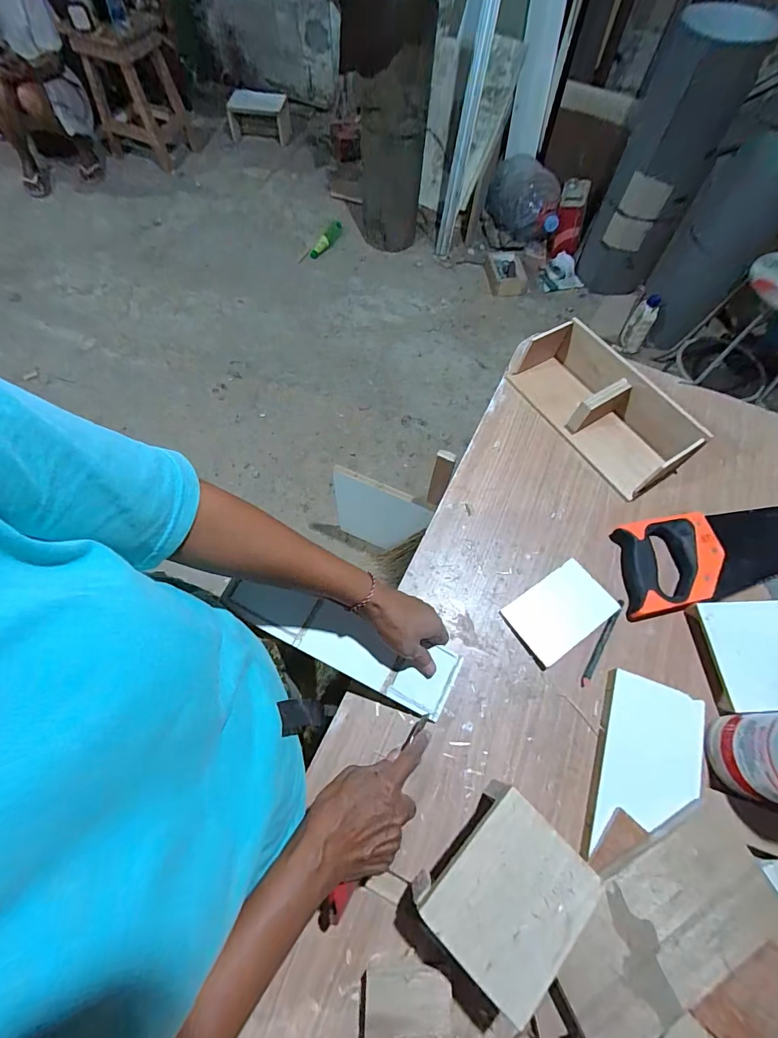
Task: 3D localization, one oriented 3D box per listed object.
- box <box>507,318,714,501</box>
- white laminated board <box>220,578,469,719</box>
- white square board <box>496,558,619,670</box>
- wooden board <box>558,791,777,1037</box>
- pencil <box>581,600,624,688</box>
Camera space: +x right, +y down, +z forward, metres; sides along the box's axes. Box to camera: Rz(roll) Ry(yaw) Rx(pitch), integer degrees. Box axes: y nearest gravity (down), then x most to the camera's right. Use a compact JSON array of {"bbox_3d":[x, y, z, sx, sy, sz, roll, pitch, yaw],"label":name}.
[{"bbox_3d":[0.302,-0.173,0.629,0.120,0.068,0.286,-29,68,-16],"label":"box"},{"bbox_3d":[-0.045,0.128,0.449,0.250,0.006,0.068,28,73,-9],"label":"white laminated board"},{"bbox_3d":[0.203,0.110,0.515,0.125,0.008,0.078,-30,69,-17],"label":"white square board"},{"bbox_3d":[0.242,0.345,0.372,0.215,0.019,0.102,-20,68,-14],"label":"wooden board"},{"bbox_3d":[0.249,0.141,0.502,0.011,0.005,0.119,33,66,13],"label":"pencil"}]

